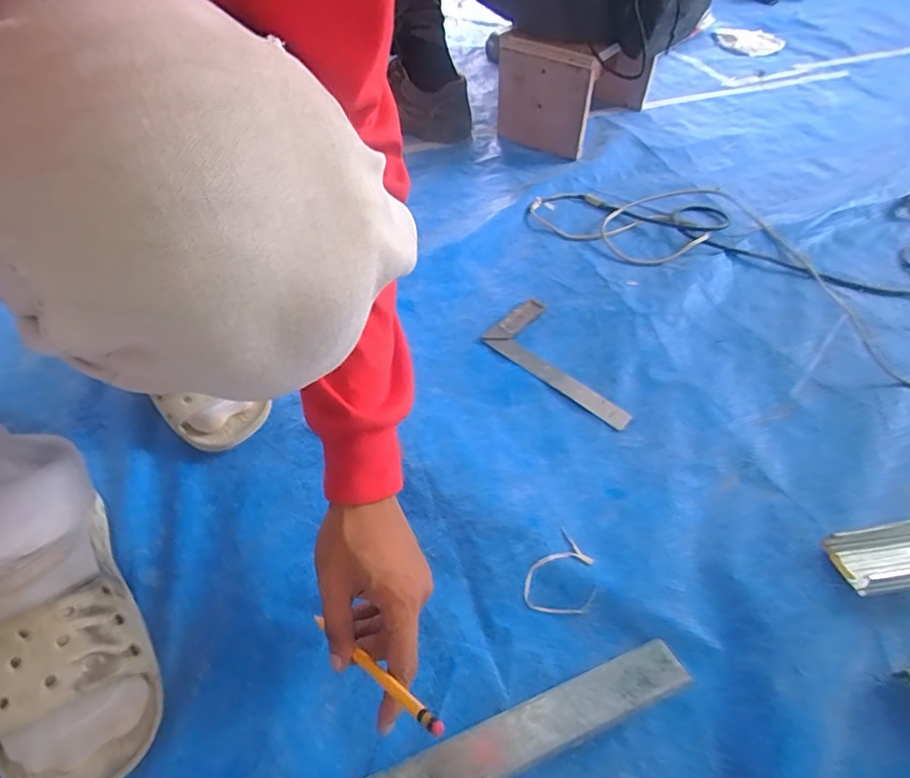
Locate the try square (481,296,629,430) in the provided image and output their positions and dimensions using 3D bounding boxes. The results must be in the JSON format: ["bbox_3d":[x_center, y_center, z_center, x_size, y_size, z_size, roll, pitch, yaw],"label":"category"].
[{"bbox_3d":[0.135,-0.038,0.610,0.199,0.009,0.090,37,60,27],"label":"try square"}]

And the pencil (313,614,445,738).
[{"bbox_3d":[-0.062,0.187,0.350,0.008,0.006,0.184,-43,23,-29],"label":"pencil"}]

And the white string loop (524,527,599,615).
[{"bbox_3d":[0.095,0.166,0.444,0.055,0.008,0.069,30,57,24],"label":"white string loop"}]

